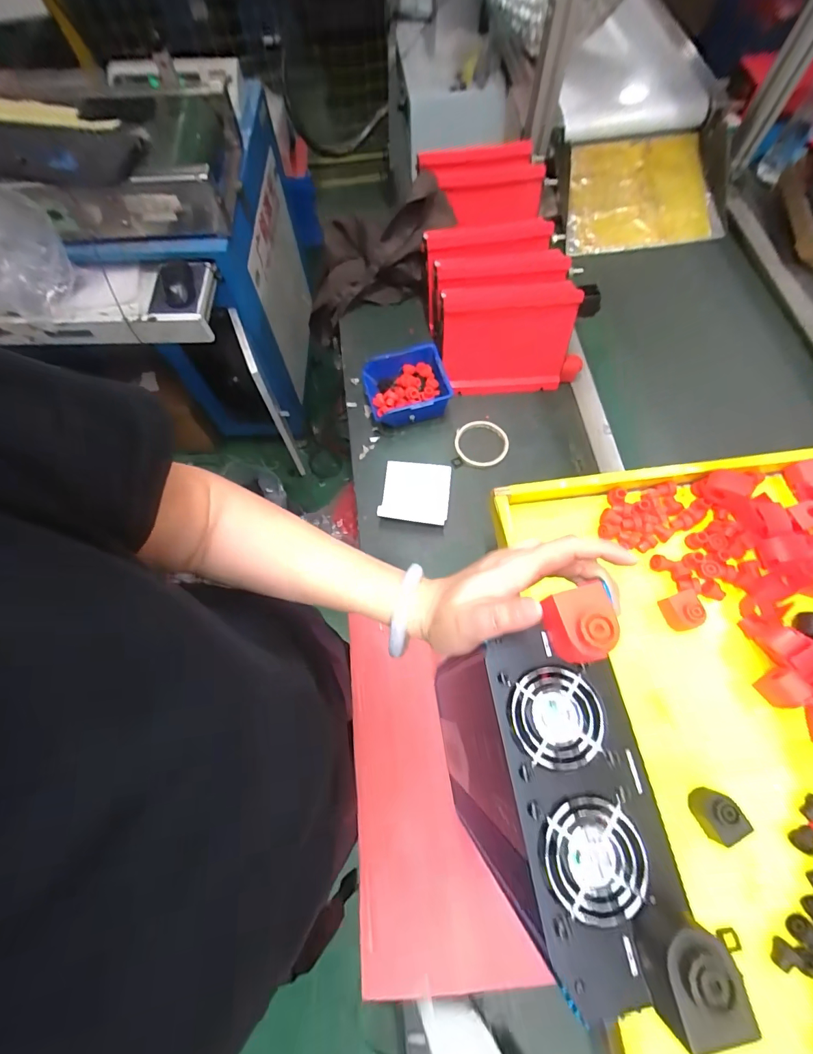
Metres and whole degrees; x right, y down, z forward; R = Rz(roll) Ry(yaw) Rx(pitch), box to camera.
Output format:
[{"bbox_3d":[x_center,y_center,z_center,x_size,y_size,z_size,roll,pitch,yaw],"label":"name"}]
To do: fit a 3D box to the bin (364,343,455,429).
[{"bbox_3d":[0.002,-0.235,0.738,0.137,0.063,0.121,-14,68,-4],"label":"bin"}]

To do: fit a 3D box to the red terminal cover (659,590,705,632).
[{"bbox_3d":[0.306,0.093,0.474,0.030,0.030,0.037,-18,69,-5],"label":"red terminal cover"}]

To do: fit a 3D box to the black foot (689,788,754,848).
[{"bbox_3d":[0.294,0.272,0.404,0.030,0.033,0.039,-32,71,-10],"label":"black foot"}]

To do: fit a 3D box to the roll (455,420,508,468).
[{"bbox_3d":[0.124,-0.142,0.720,0.086,0.017,0.086,-1,68,2],"label":"roll"}]

